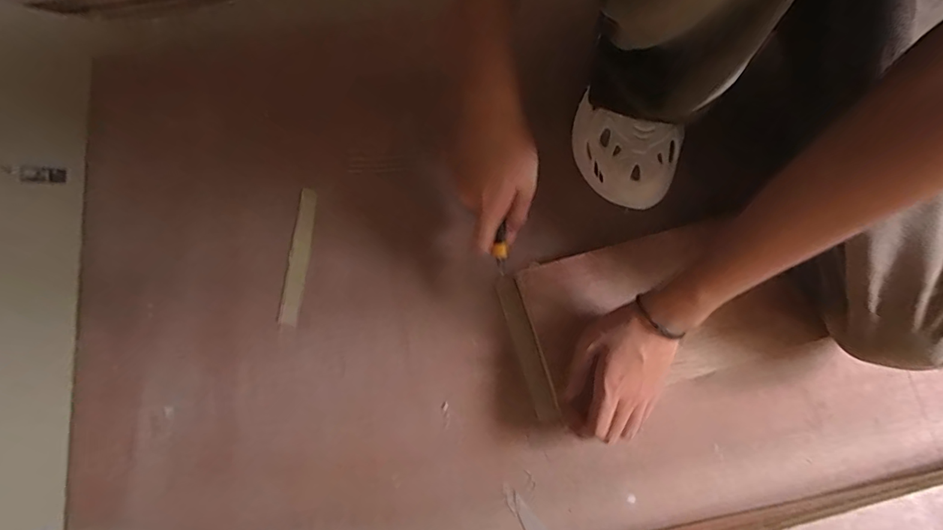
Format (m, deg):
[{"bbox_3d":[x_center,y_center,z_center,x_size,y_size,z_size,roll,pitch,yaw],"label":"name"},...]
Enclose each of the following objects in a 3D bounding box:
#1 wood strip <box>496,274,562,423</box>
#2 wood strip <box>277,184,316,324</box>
[{"bbox_3d":[0.057,0.087,0.470,0.021,0.006,0.154,-17,78,-4],"label":"wood strip"},{"bbox_3d":[-0.189,-0.010,0.497,0.022,0.006,0.151,5,75,2],"label":"wood strip"}]

